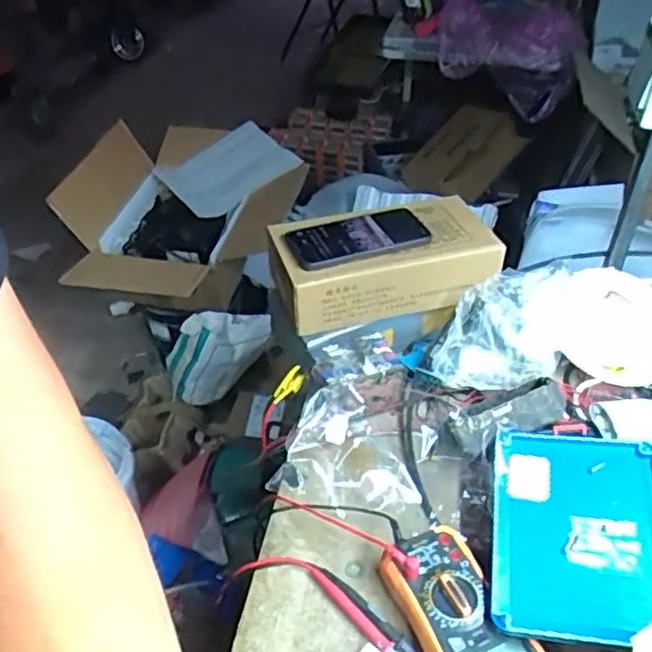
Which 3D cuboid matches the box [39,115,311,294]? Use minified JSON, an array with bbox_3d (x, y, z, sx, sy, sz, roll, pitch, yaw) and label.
[{"bbox_3d":[-0.334,-0.292,1.613,0.507,0.235,0.600,12,41,16],"label":"box"}]

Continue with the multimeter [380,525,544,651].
[{"bbox_3d":[0.116,0.255,0.573,0.083,0.047,0.169,-17,42,-18],"label":"multimeter"}]

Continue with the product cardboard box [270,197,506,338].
[{"bbox_3d":[0.069,-0.082,0.817,0.256,0.078,0.138,-9,40,-8],"label":"product cardboard box"}]

